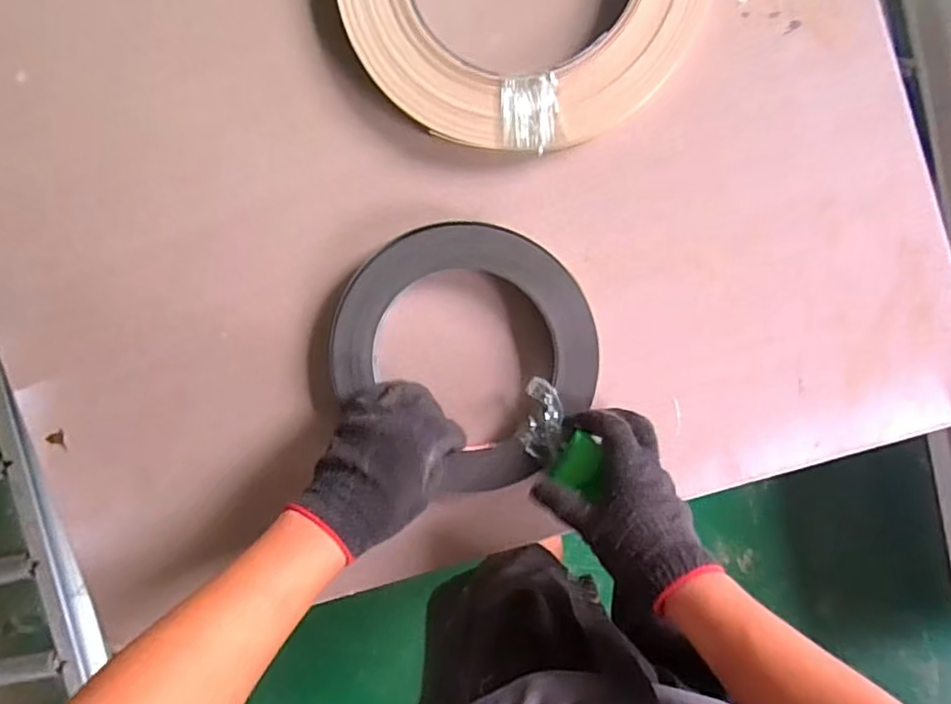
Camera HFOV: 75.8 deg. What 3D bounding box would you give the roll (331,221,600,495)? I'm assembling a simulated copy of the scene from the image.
[{"bbox_3d":[-0.009,-0.005,0.562,0.239,0.027,0.216,42,99,1],"label":"roll"}]

